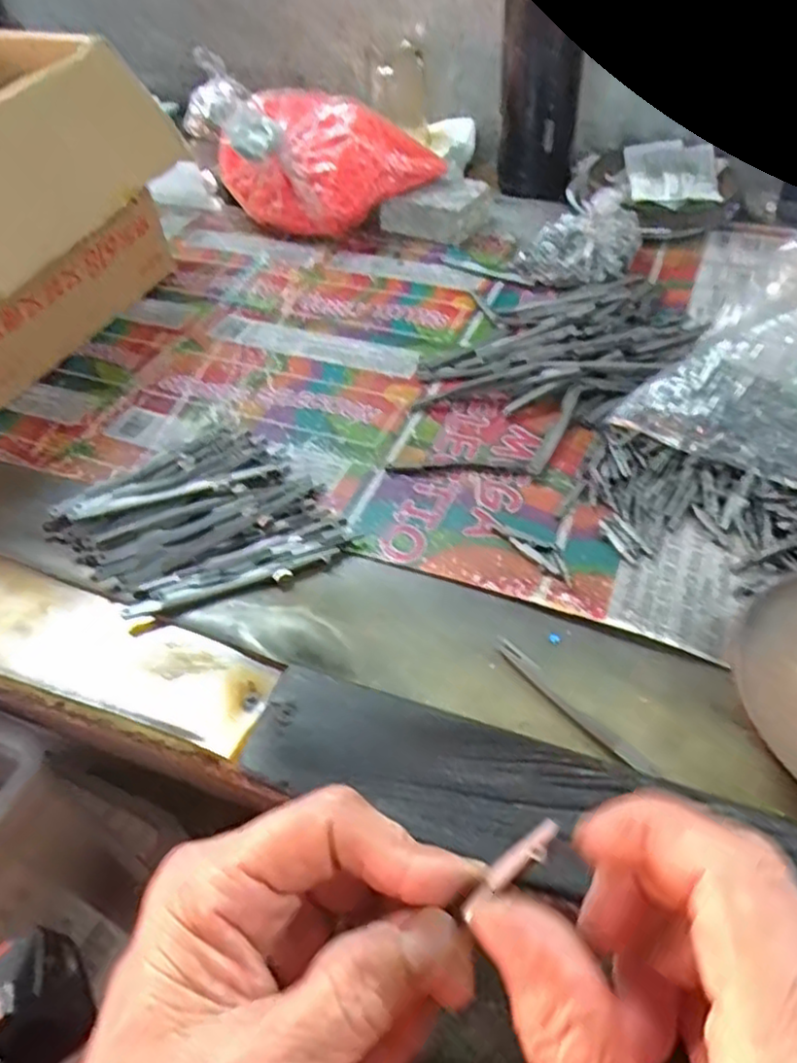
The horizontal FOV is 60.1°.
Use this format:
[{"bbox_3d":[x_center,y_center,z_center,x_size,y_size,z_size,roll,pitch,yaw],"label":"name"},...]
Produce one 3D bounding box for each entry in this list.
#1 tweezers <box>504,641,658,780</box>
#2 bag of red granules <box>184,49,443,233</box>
[{"bbox_3d":[0.070,0.071,0.278,0.008,0.004,0.078,-32,53,-23],"label":"tweezers"},{"bbox_3d":[-0.062,-0.301,0.550,0.165,0.117,0.104,18,51,19],"label":"bag of red granules"}]

